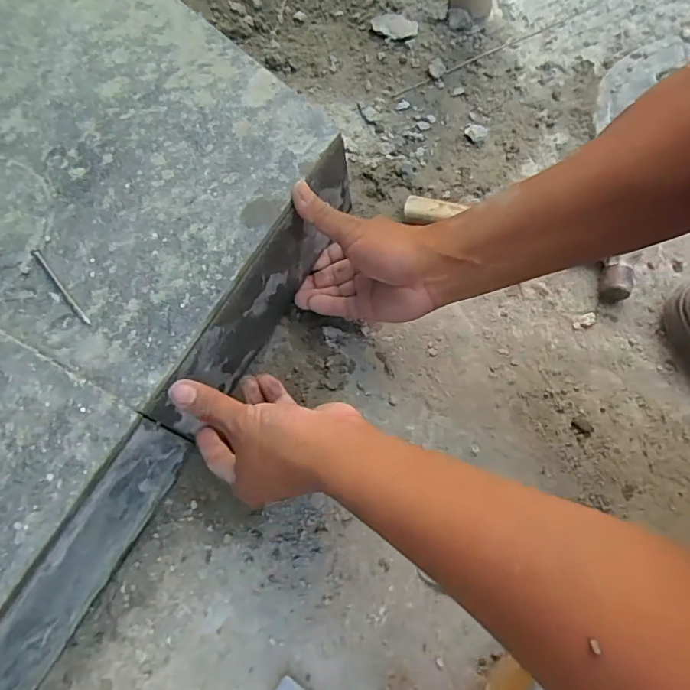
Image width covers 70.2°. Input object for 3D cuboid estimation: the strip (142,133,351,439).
[{"bbox_3d":[-0.063,-0.042,0.400,0.015,0.107,0.253,29,72,8],"label":"strip"}]

